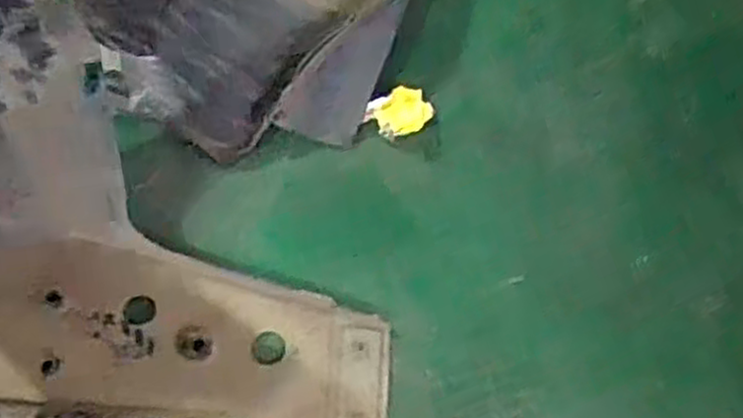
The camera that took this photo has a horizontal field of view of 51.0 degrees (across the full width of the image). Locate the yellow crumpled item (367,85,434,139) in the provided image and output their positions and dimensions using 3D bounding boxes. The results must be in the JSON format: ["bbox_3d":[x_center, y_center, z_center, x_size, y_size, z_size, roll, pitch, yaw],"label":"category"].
[{"bbox_3d":[0.034,-0.112,0.912,0.068,0.019,0.061,-36,72,-19],"label":"yellow crumpled item"}]

